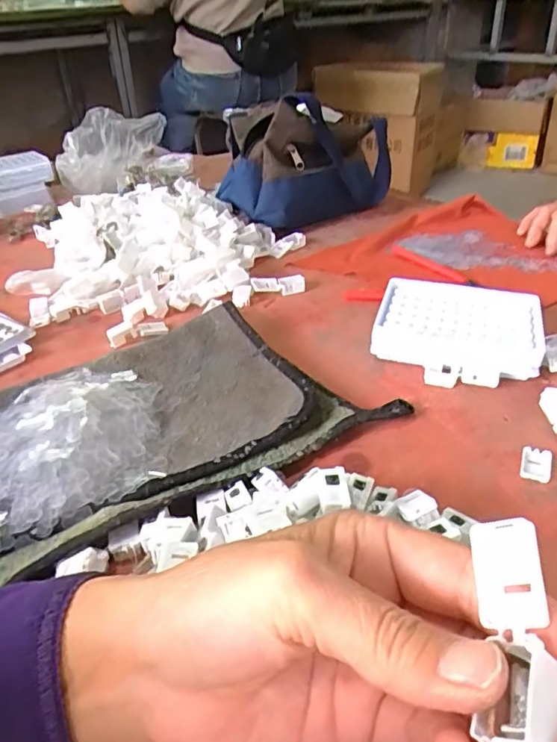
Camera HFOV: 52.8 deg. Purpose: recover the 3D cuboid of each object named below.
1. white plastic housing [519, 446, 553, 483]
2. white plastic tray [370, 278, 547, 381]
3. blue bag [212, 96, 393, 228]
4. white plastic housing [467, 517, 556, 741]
[{"bbox_3d":[0.167,0.061,0.365,0.018,0.004,0.028,11,36,19],"label":"white plastic housing"},{"bbox_3d":[0.153,-0.036,0.482,0.135,0.035,0.107,9,36,16],"label":"white plastic tray"},{"bbox_3d":[0.034,-0.278,0.743,0.225,0.142,0.123,-16,37,-20],"label":"blue bag"},{"bbox_3d":[0.059,0.065,0.140,0.019,0.014,0.054,4,49,9],"label":"white plastic housing"}]

